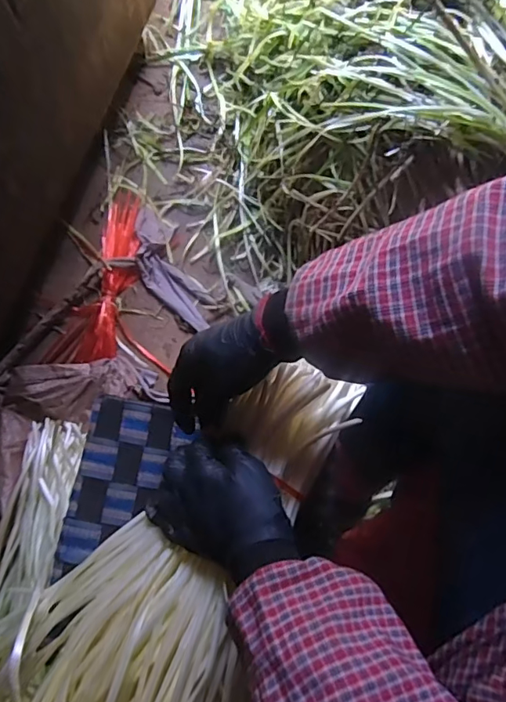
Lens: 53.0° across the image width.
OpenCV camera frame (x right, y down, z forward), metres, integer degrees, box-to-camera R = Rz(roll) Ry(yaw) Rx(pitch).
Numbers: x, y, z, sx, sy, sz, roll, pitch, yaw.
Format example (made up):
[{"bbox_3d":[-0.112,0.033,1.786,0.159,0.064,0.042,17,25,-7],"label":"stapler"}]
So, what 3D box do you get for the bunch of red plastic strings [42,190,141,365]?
[{"bbox_3d":[-0.216,-0.110,0.766,0.086,0.029,0.288,15,72,2],"label":"bunch of red plastic strings"}]

